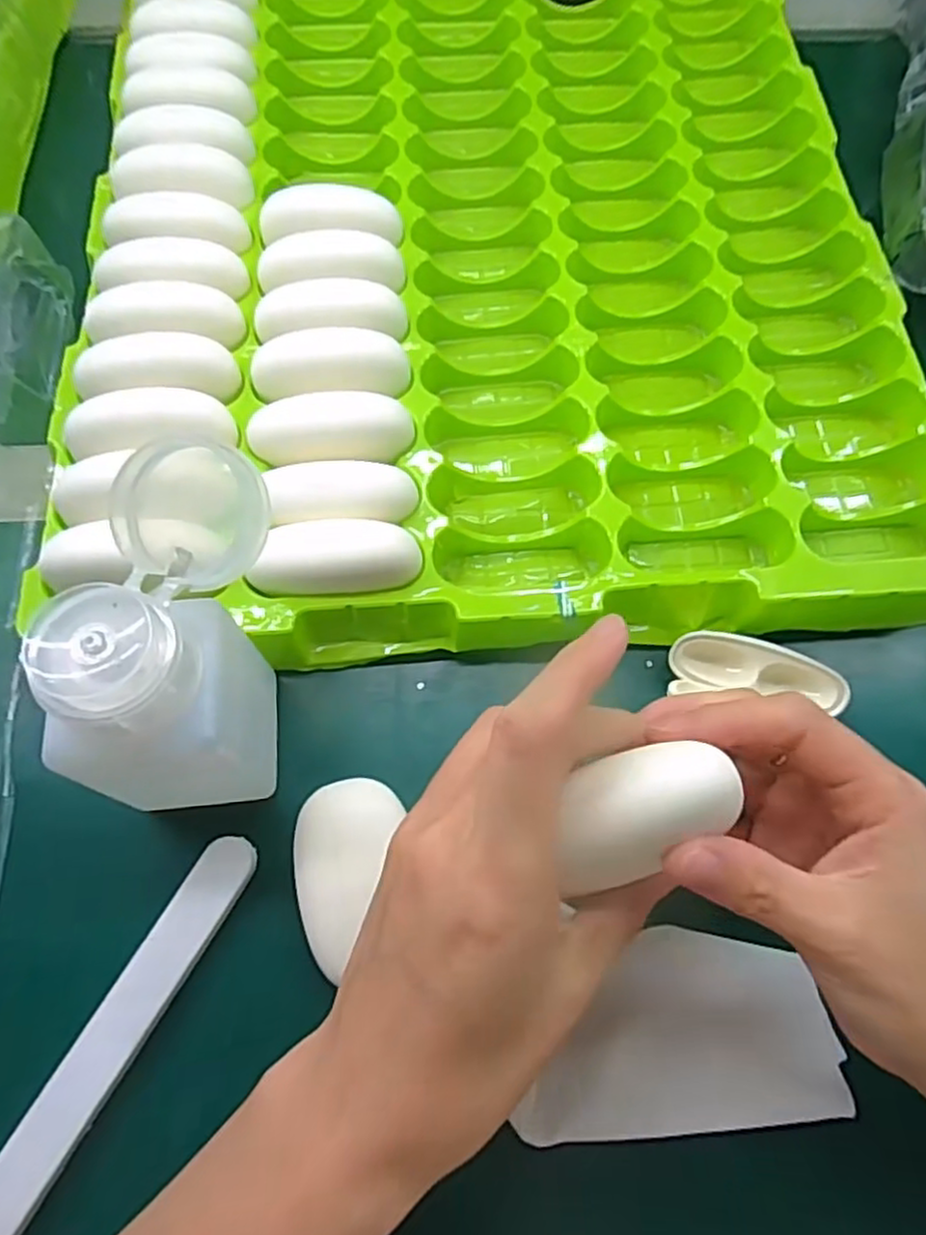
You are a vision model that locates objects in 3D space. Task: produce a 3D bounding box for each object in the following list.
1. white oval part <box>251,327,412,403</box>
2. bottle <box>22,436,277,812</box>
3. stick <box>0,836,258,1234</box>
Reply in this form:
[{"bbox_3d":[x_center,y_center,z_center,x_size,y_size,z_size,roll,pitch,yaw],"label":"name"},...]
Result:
[{"bbox_3d":[-0.058,-0.111,0.316,0.068,0.030,0.023,-2,69,-2],"label":"white oval part"},{"bbox_3d":[-0.087,0.010,0.232,0.040,0.100,0.099,7,68,1],"label":"bottle"},{"bbox_3d":[-0.124,0.151,0.231,0.018,0.004,0.170,29,70,7],"label":"stick"}]

